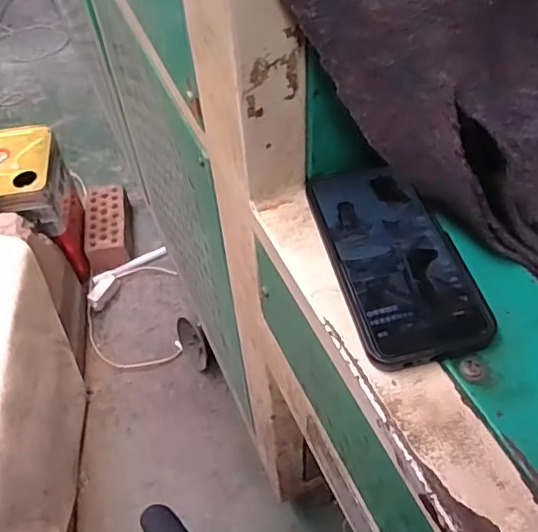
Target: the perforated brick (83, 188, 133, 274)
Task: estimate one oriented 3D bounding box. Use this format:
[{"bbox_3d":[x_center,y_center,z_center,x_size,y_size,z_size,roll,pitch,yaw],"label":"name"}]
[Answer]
[{"bbox_3d":[-0.456,-0.106,1.609,0.117,0.092,0.253,-8,52,-3],"label":"perforated brick"}]

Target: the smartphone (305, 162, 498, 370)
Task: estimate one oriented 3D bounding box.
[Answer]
[{"bbox_3d":[0.083,-0.010,0.388,0.080,0.009,0.167,-13,53,-6],"label":"smartphone"}]

